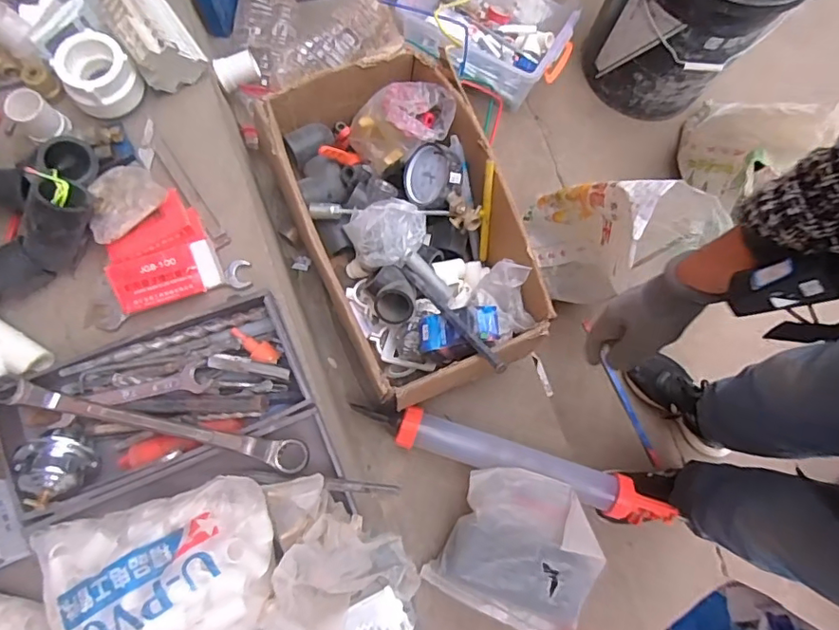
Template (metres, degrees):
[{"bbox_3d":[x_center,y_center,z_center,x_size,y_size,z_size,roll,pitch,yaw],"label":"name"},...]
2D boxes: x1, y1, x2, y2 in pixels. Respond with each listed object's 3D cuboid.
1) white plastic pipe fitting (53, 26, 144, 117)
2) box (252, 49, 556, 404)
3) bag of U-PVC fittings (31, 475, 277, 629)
[{"bbox_3d":[-0.416,-0.309,0.705,0.084,0.064,0.084,0,74,-1],"label":"white plastic pipe fitting"},{"bbox_3d":[-0.019,-0.145,0.844,0.300,0.133,0.521,-23,76,-8],"label":"box"},{"bbox_3d":[-0.256,0.267,0.529,0.224,0.072,0.172,-15,75,-6],"label":"bag of U-PVC fittings"}]

